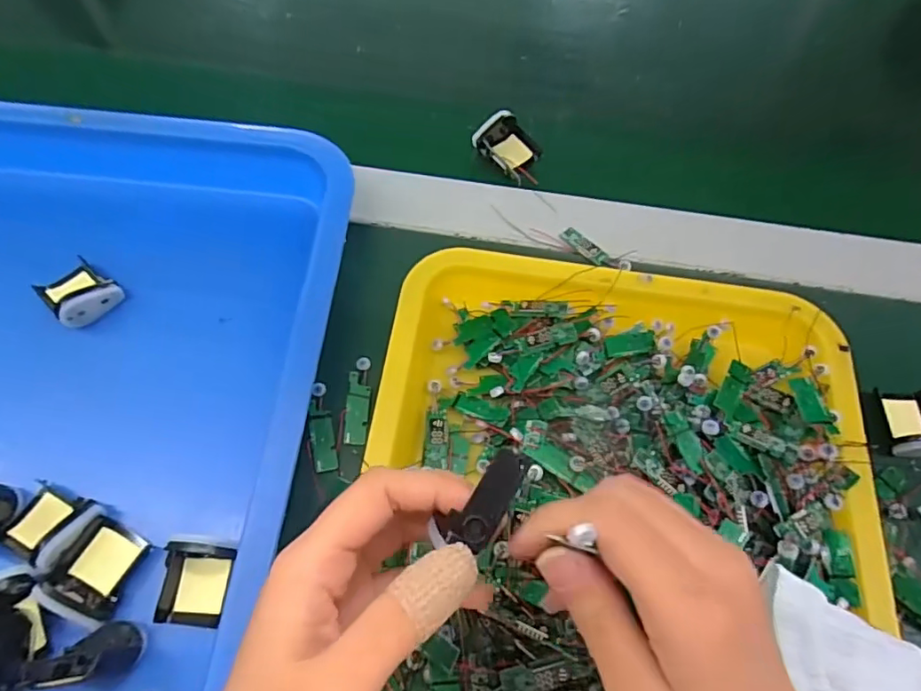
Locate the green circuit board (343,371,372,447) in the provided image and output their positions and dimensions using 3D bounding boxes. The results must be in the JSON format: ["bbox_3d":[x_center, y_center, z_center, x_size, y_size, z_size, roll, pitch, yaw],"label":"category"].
[{"bbox_3d":[-0.060,0.036,0.321,0.013,0.004,0.042,2,65,-2],"label":"green circuit board"}]

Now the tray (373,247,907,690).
[{"bbox_3d":[0.078,0.100,0.270,0.259,0.044,0.339,8,65,1],"label":"tray"}]

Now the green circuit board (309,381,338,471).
[{"bbox_3d":[-0.080,0.046,0.315,0.014,0.004,0.051,-11,66,-7],"label":"green circuit board"}]

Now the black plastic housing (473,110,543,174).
[{"bbox_3d":[0.037,-0.154,0.415,0.043,0.023,0.043,-38,72,-18],"label":"black plastic housing"}]

